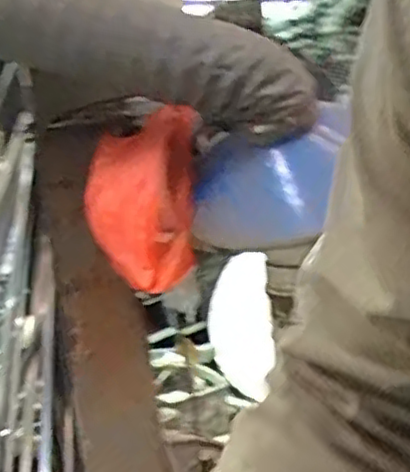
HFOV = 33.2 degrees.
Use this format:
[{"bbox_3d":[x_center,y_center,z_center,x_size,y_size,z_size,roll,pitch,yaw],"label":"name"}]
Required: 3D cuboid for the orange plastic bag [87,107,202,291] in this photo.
[{"bbox_3d":[-0.102,-0.062,1.167,0.191,0.264,0.186,-7,9,-2],"label":"orange plastic bag"}]

